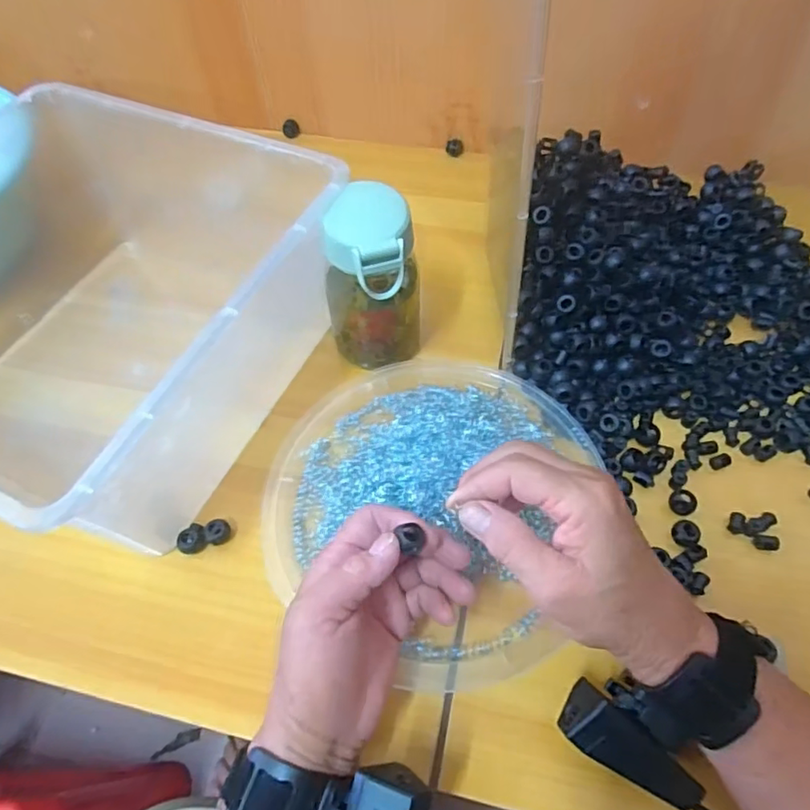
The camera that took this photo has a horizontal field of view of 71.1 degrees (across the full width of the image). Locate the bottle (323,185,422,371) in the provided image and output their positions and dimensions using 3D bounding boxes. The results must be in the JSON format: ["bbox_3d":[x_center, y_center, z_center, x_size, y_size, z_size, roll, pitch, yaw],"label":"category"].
[{"bbox_3d":[-0.024,-0.090,0.427,0.070,0.132,0.061,-5,57,-2],"label":"bottle"}]

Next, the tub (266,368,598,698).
[{"bbox_3d":[0.013,0.055,0.398,0.217,0.044,0.231,-1,57,1],"label":"tub"}]

